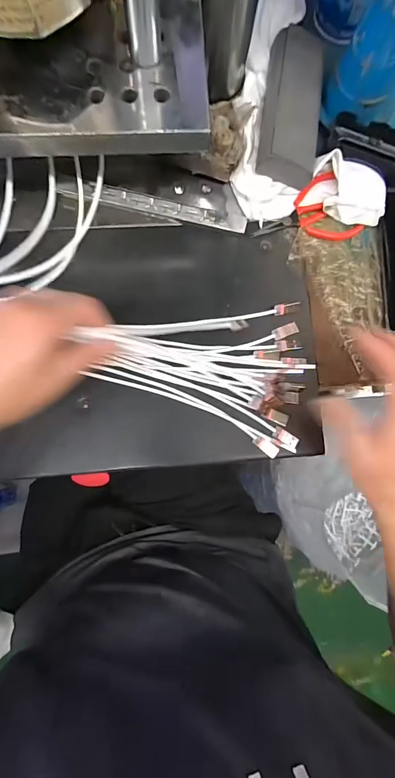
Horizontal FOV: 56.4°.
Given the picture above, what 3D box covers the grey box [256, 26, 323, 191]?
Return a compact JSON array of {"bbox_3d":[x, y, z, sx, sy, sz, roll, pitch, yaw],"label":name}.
[{"bbox_3d":[0.100,-0.292,0.388,0.060,0.050,0.153,8,83,-3],"label":"grey box"}]

